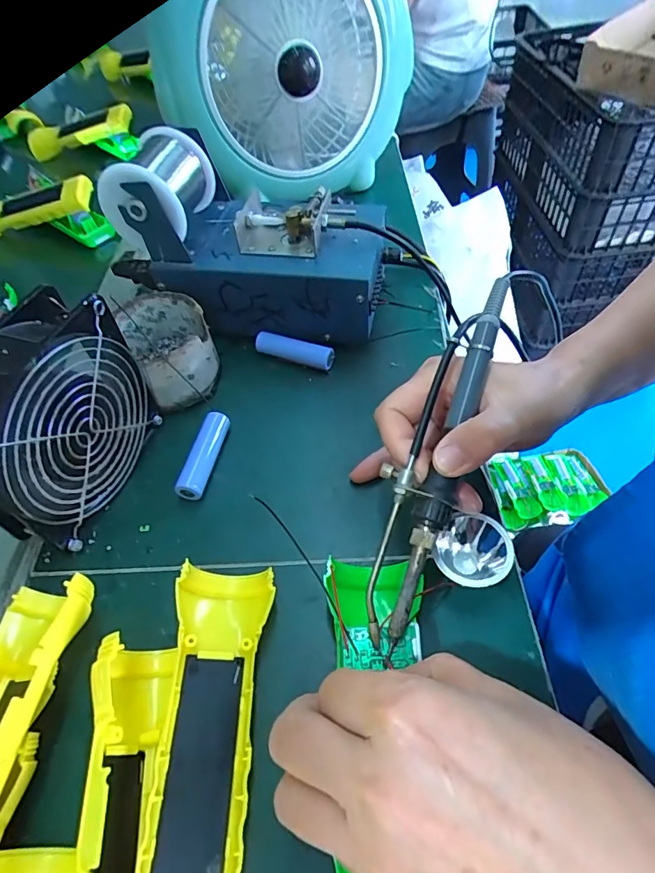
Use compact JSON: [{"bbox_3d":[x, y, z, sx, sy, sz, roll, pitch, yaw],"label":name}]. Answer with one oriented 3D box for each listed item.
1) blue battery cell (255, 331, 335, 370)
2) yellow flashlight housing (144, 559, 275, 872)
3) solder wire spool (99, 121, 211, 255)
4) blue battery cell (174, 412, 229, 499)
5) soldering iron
[{"bbox_3d":[-0.026,-0.072,0.393,0.066,0.023,0.017,16,54,14],"label":"blue battery cell"},{"bbox_3d":[-0.056,0.139,0.223,0.048,0.030,0.169,-3,52,0],"label":"yellow flashlight housing"},{"bbox_3d":[-0.129,-0.191,0.360,0.062,0.062,0.072,5,53,11],"label":"solder wire spool"},{"bbox_3d":[-0.086,0.014,0.332,0.016,0.020,0.066,8,52,8],"label":"blue battery cell"},{"bbox_3d":[0.058,0.006,0.252,0.031,0.024,0.197,16,76,15],"label":"soldering iron"}]

